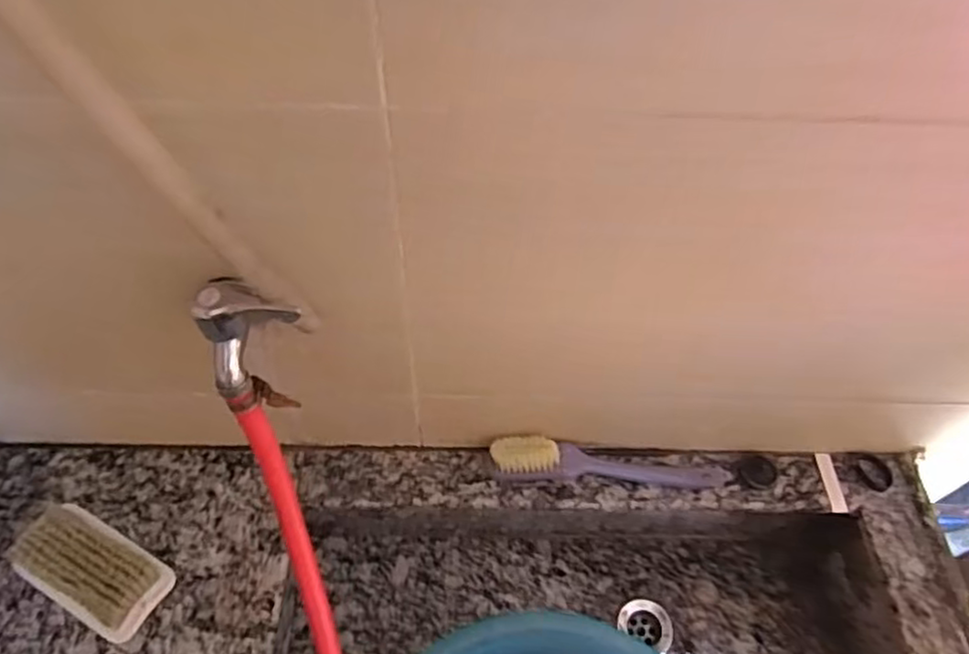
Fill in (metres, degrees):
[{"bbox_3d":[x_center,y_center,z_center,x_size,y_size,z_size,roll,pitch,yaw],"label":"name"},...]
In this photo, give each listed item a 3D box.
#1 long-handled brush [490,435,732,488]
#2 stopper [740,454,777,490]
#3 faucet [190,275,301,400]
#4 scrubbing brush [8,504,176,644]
[{"bbox_3d":[0.121,0.135,0.643,0.226,0.047,0.029,5,54,1],"label":"long-handled brush"},{"bbox_3d":[0.270,0.142,0.659,0.034,0.023,0.032,1,54,-2],"label":"stopper"},{"bbox_3d":[-0.152,0.002,0.437,0.062,0.078,0.038,-16,57,-13],"label":"faucet"},{"bbox_3d":[-0.336,0.207,0.573,0.125,0.044,0.067,25,57,15],"label":"scrubbing brush"}]

